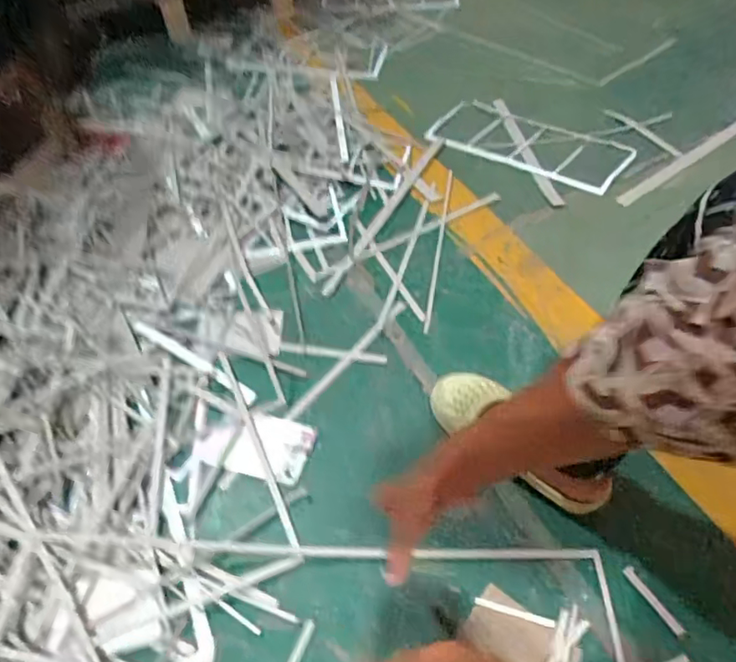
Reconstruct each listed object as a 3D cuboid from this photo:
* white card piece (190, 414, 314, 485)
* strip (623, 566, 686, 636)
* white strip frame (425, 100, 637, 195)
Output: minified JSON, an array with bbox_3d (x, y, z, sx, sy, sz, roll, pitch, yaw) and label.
[{"bbox_3d":[-0.156,0.153,0.803,0.160,0.009,0.090,11,52,15],"label":"white card piece"},{"bbox_3d":[0.313,0.296,0.641,0.012,0.005,0.080,-26,55,-17],"label":"strip"},{"bbox_3d":[0.326,-0.400,1.201,0.406,0.023,0.179,27,59,23],"label":"white strip frame"}]

